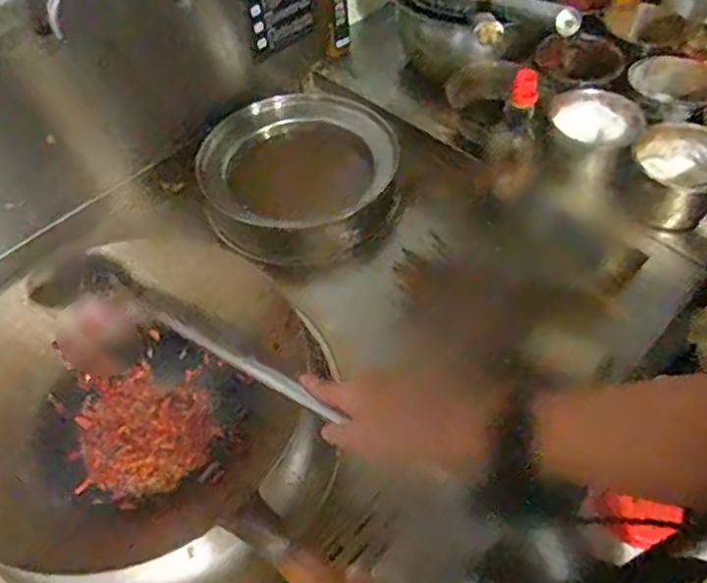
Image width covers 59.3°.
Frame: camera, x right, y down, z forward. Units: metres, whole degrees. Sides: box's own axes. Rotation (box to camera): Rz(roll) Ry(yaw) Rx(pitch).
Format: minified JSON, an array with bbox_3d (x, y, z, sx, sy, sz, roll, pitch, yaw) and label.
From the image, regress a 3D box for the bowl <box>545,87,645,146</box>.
[{"bbox_3d":[0.368,-0.267,0.945,0.133,0.044,0.131,-1,53,2],"label":"bowl"}]

